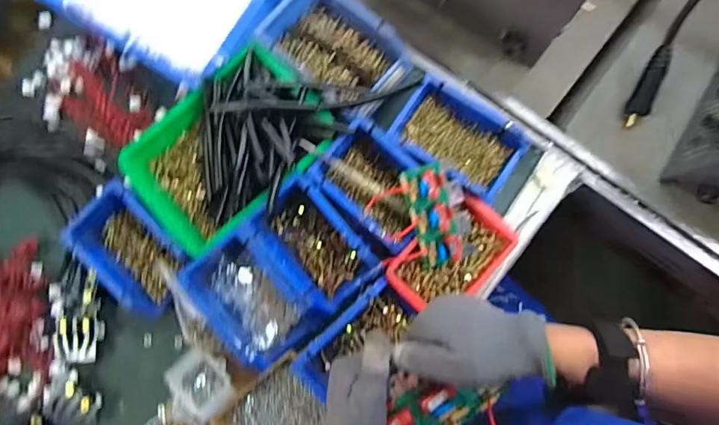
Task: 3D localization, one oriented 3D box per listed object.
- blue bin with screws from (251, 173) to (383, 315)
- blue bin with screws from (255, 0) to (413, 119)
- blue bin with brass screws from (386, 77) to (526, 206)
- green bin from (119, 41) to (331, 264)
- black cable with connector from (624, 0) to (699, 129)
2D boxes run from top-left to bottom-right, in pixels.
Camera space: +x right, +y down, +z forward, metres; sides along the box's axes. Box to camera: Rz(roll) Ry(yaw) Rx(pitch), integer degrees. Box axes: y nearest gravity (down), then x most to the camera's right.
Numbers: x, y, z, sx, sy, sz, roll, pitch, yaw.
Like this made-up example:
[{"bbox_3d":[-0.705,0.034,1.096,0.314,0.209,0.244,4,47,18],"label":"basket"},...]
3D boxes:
[{"bbox_3d":[-0.057,0.044,0.550,0.099,0.062,0.152,-43,83,-2],"label":"blue bin with screws"},{"bbox_3d":[-0.032,-0.217,0.576,0.175,0.046,0.125,43,88,7],"label":"blue bin with screws"},{"bbox_3d":[0.127,-0.091,0.555,0.155,0.058,0.107,32,86,6],"label":"blue bin with brass screws"},{"bbox_3d":[-0.172,-0.087,0.567,0.251,0.063,0.180,-37,83,-1],"label":"green bin"},{"bbox_3d":[0.420,-0.224,0.535,0.070,0.263,0.063,32,50,6],"label":"black cable with connector"}]

